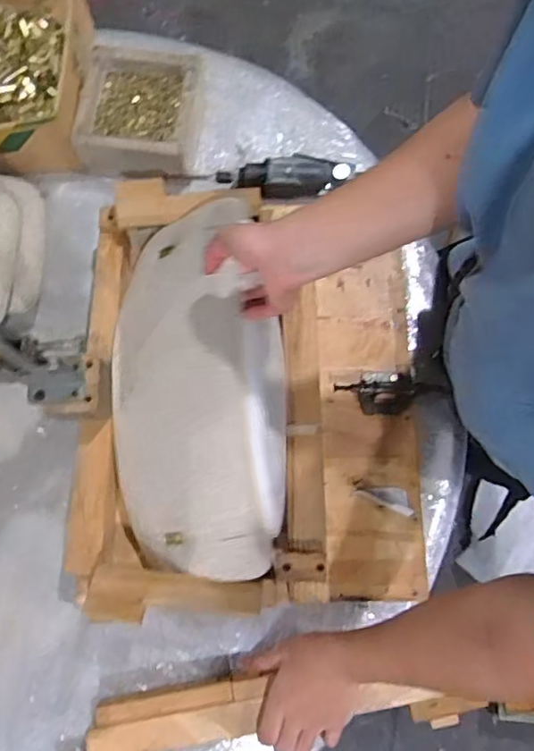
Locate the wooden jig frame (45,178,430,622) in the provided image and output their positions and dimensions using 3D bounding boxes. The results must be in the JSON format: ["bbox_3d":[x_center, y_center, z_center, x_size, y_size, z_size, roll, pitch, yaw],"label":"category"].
[{"bbox_3d":[-0.022,0.015,0.718,0.425,0.113,0.514,-1,75,1],"label":"wooden jig frame"}]

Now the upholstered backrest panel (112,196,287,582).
[{"bbox_3d":[-0.084,0.009,0.679,0.213,0.113,0.429,-3,75,1],"label":"upholstered backrest panel"}]

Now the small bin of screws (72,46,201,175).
[{"bbox_3d":[-0.181,-0.386,0.847,0.170,0.063,0.178,6,75,3],"label":"small bin of screws"}]

